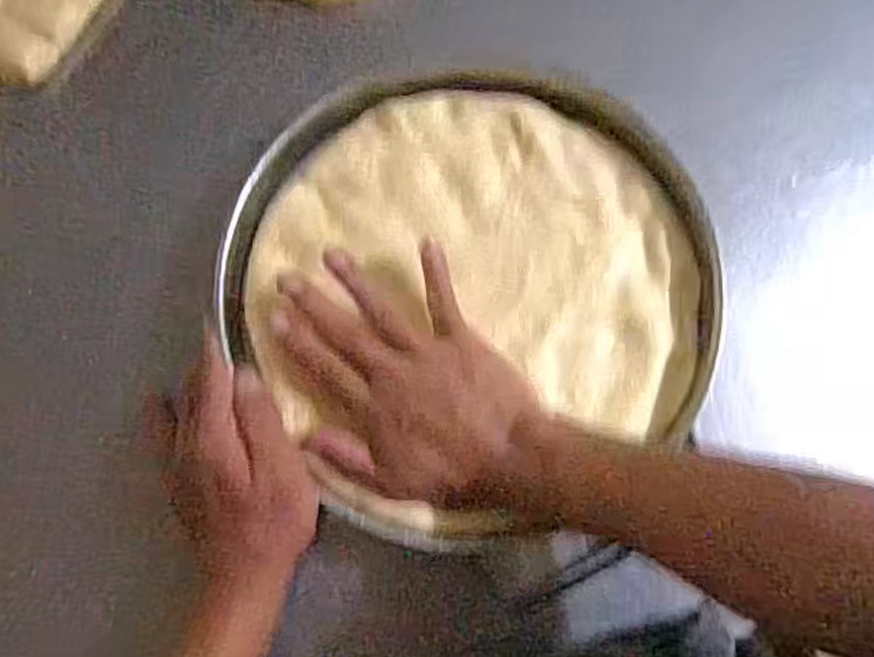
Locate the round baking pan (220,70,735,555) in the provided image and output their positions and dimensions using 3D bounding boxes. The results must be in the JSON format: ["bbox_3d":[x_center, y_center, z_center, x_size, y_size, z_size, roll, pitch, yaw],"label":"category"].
[{"bbox_3d":[0.023,-0.035,0.485,0.294,0.031,0.299,0,73,0],"label":"round baking pan"}]

